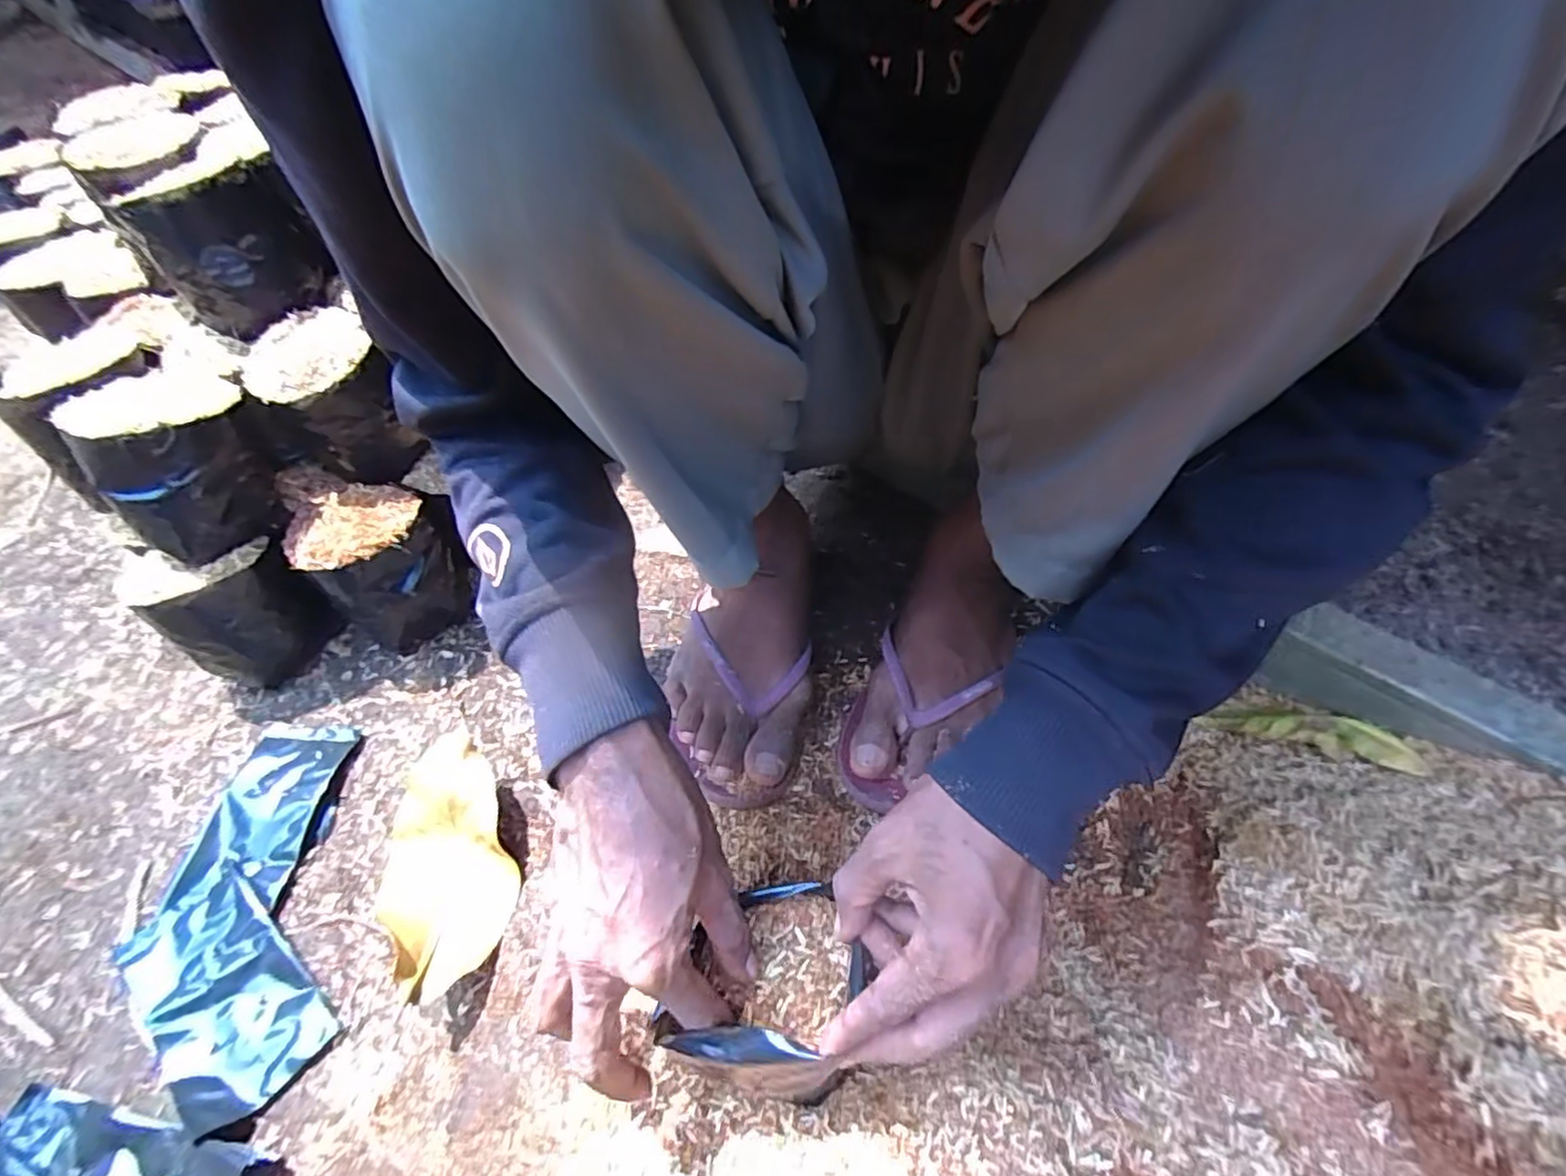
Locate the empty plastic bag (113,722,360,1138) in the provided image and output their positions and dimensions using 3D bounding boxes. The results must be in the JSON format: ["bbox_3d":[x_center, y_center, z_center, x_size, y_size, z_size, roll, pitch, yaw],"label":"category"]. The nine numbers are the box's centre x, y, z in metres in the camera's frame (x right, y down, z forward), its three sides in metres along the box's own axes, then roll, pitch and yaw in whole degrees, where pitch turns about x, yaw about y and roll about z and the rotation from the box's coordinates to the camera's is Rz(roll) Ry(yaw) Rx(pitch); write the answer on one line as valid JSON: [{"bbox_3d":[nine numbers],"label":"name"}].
[{"bbox_3d":[-0.354,0.203,0.434,0.122,0.014,0.244,-16,53,-8],"label":"empty plastic bag"}]

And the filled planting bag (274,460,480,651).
[{"bbox_3d":[-0.328,-0.032,0.550,0.122,0.114,0.105,35,62,27],"label":"filled planting bag"}]

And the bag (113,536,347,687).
[{"bbox_3d":[-0.423,0.016,0.521,0.092,0.108,0.088,25,58,22],"label":"bag"}]

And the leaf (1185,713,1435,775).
[{"bbox_3d":[0.345,0.095,0.441,0.113,0.019,0.022,7,49,40],"label":"leaf"}]

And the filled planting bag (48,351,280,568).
[{"bbox_3d":[-0.426,-0.091,0.481,0.111,0.119,0.102,35,60,27],"label":"filled planting bag"}]

